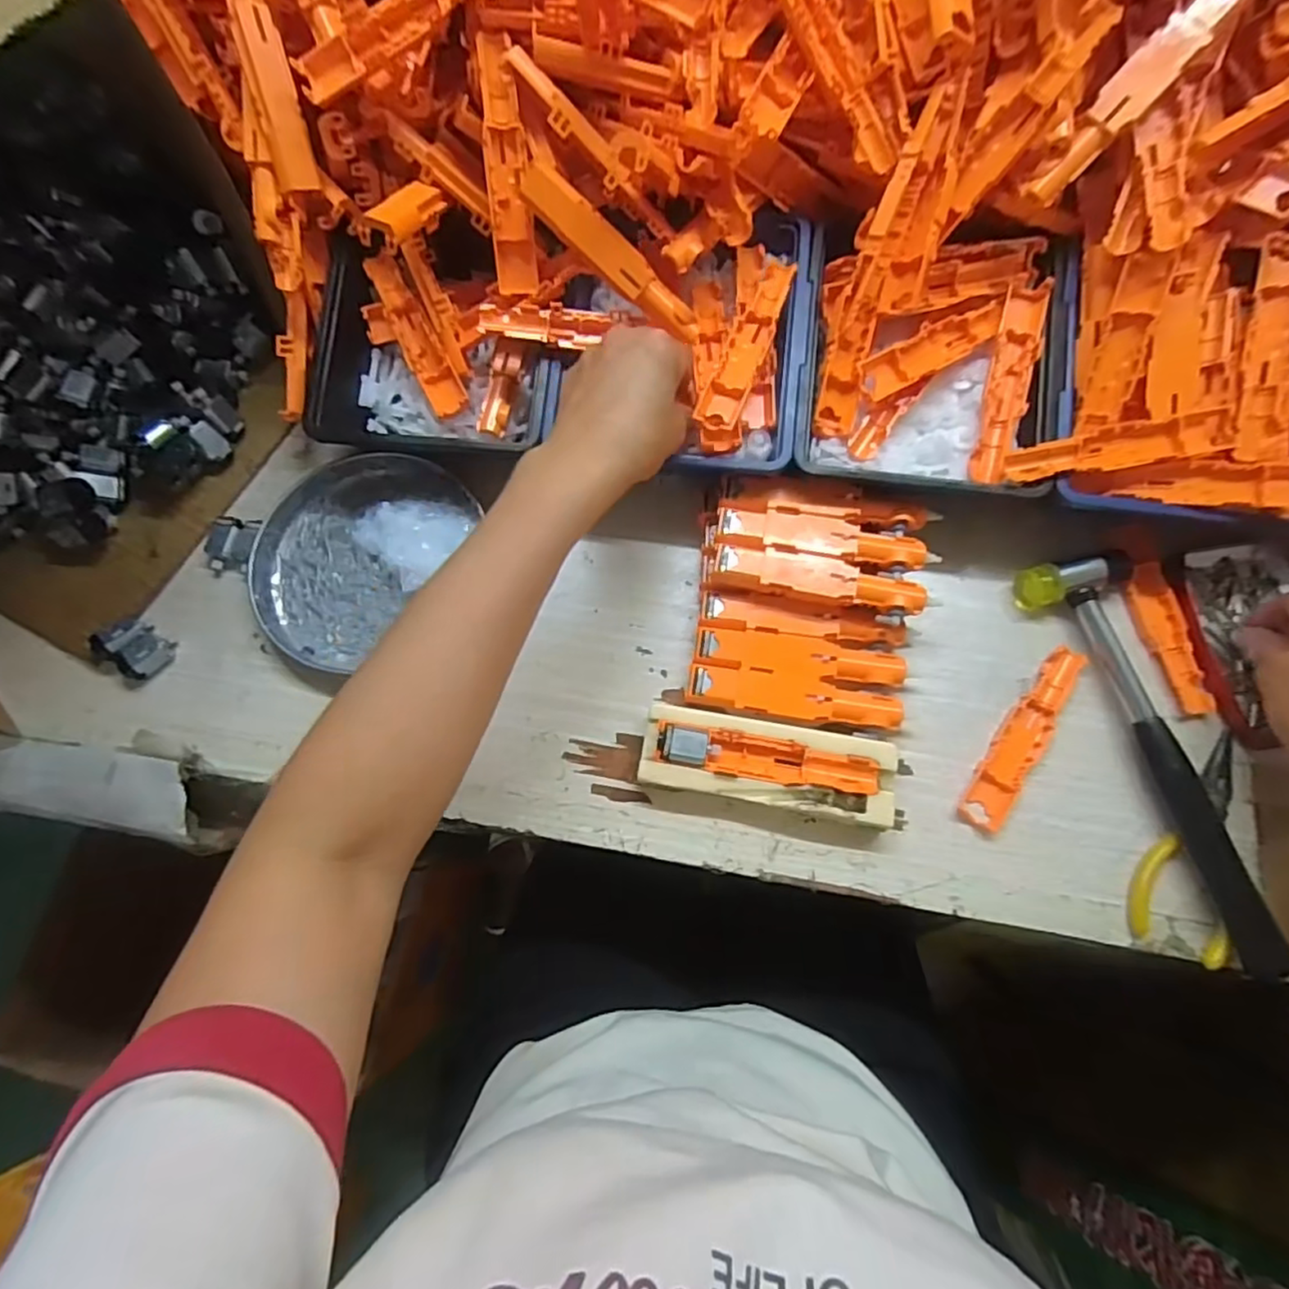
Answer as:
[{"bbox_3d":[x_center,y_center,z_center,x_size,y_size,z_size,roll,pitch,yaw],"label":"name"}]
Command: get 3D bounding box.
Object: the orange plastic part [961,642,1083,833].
[{"bbox_3d":[0.218,0.053,0.377,0.024,0.010,0.119,33,77,10],"label":"orange plastic part"}]

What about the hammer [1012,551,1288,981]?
[{"bbox_3d":[0.285,0.060,0.365,0.061,0.020,0.234,-15,74,-3],"label":"hammer"}]

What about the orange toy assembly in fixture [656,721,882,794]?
[{"bbox_3d":[0.068,0.062,0.358,0.121,0.017,0.024,10,75,4],"label":"orange toy assembly in fixture"}]

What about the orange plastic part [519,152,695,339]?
[{"bbox_3d":[-0.017,-0.213,0.361,0.119,0.013,0.020,39,77,-15],"label":"orange plastic part"}]

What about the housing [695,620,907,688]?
[{"bbox_3d":[0.090,0.008,0.389,0.118,0.023,0.025,10,75,4],"label":"housing"}]

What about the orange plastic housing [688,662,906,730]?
[{"bbox_3d":[0.085,0.032,0.382,0.119,0.023,0.024,8,75,4],"label":"orange plastic housing"}]

